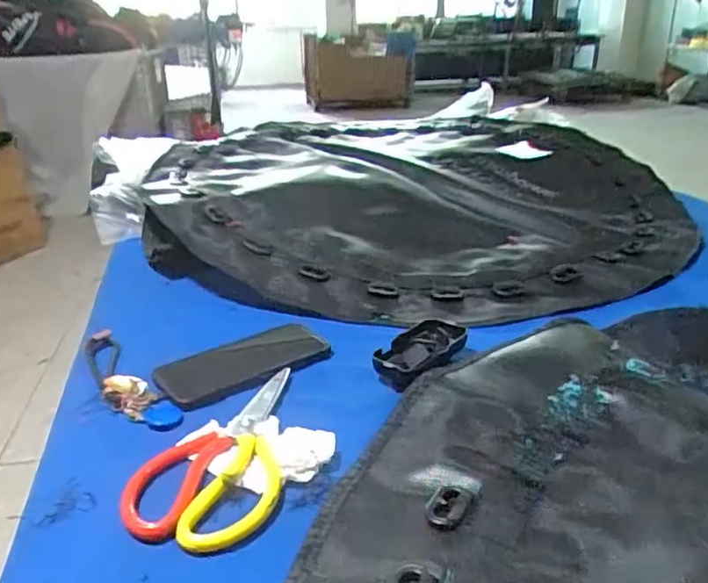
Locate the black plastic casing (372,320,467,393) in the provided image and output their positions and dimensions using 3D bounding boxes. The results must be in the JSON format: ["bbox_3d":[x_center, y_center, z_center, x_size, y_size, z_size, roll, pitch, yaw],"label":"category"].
[{"bbox_3d":[0.067,0.061,0.602,0.063,0.026,0.112,17,30,34],"label":"black plastic casing"}]

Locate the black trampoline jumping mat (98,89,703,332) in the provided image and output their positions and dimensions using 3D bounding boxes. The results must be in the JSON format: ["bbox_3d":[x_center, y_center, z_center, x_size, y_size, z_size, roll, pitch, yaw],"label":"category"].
[{"bbox_3d":[0.114,-0.196,1.110,0.979,0.110,0.852,-16,28,-30],"label":"black trampoline jumping mat"}]

